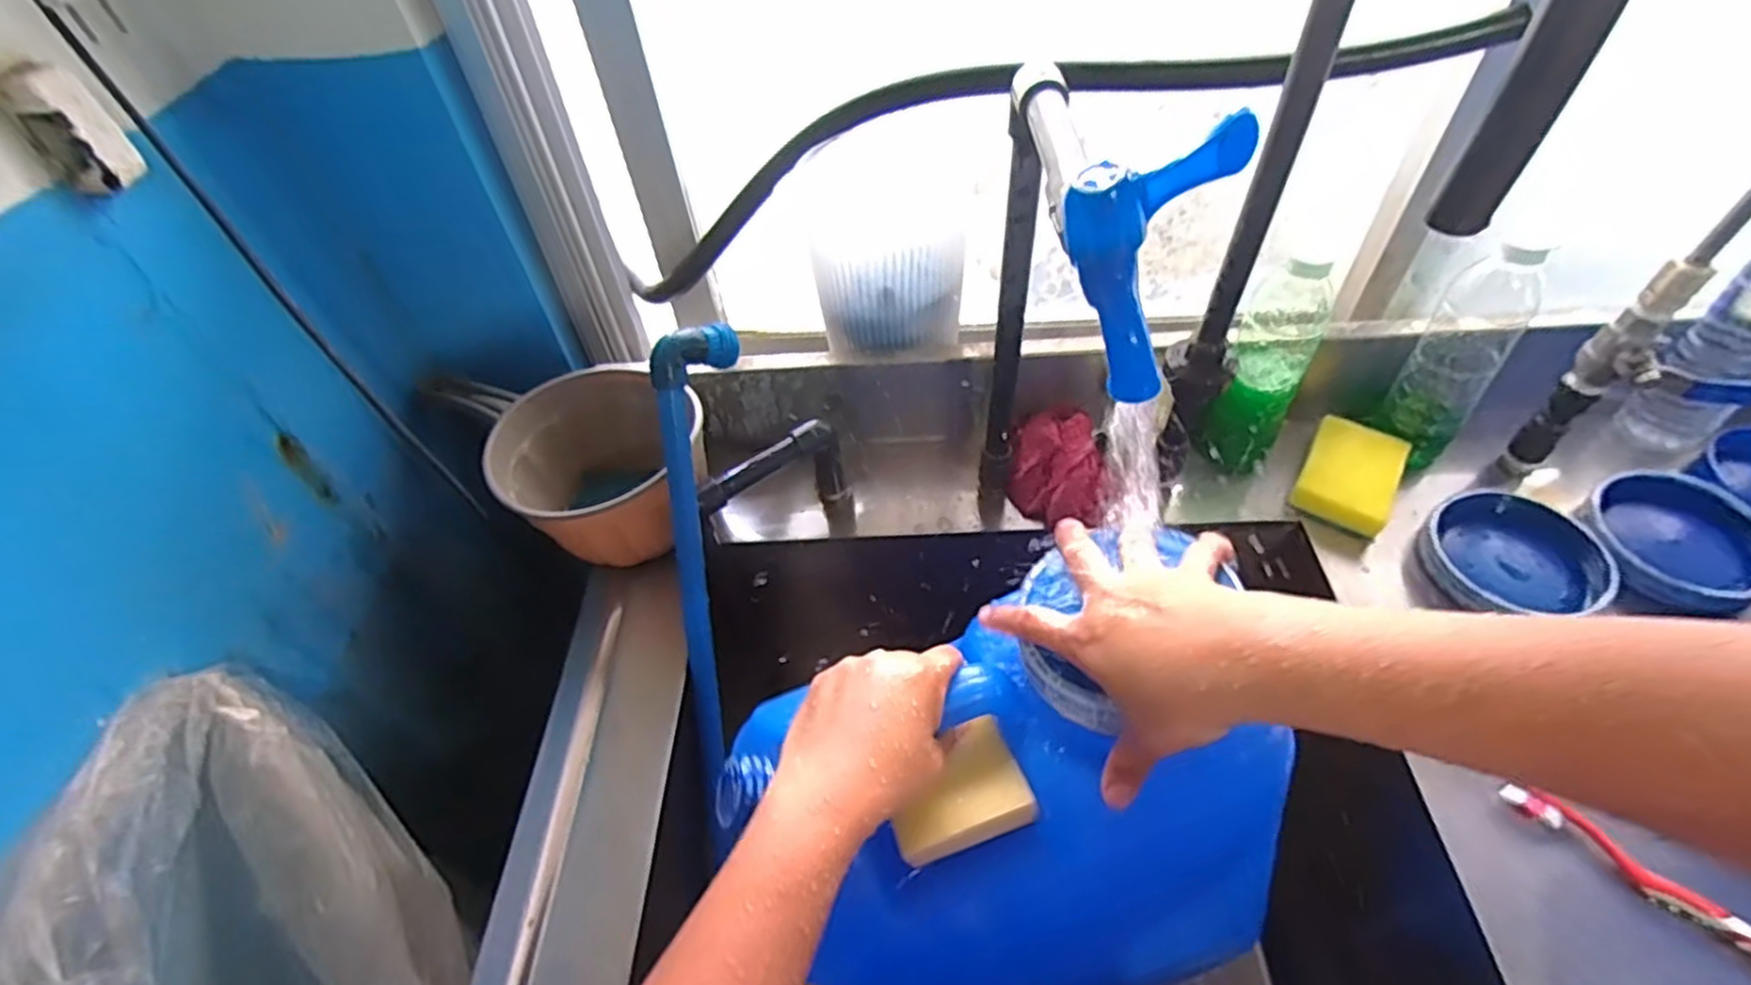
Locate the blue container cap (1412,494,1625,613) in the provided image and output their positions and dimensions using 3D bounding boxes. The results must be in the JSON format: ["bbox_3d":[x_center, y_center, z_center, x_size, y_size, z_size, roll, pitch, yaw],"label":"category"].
[{"bbox_3d":[0.501,0.052,0.596,0.122,0.038,0.112,-2,49,2],"label":"blue container cap"}]

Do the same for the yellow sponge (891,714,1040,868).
[{"bbox_3d":[0.043,0.161,0.409,0.073,0.013,0.062,-16,50,-10],"label":"yellow sponge"}]

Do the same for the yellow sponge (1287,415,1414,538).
[{"bbox_3d":[0.409,-0.015,0.644,0.070,0.027,0.109,25,55,23],"label":"yellow sponge"}]

